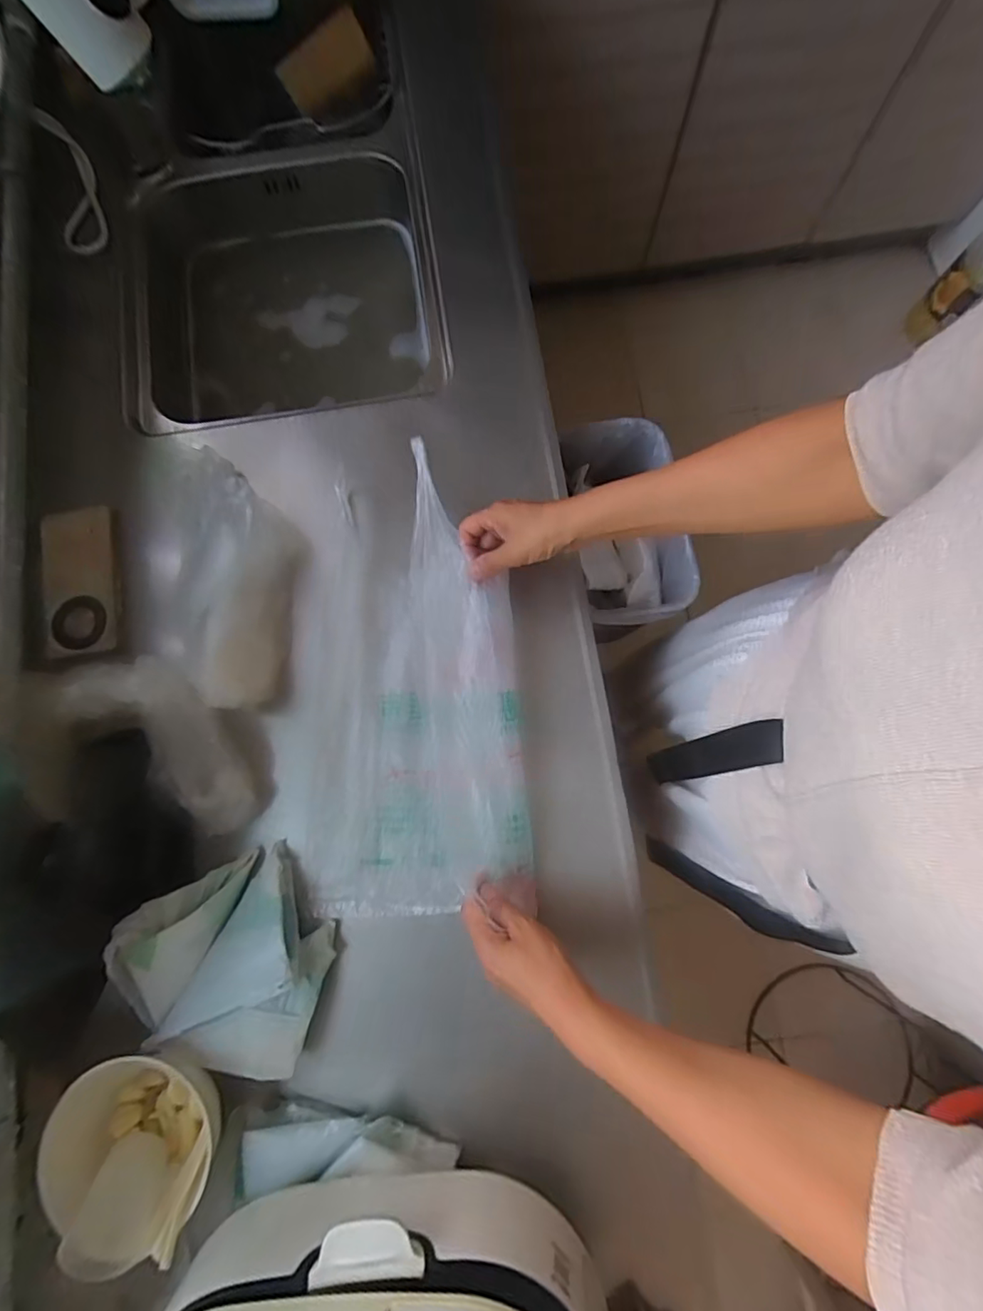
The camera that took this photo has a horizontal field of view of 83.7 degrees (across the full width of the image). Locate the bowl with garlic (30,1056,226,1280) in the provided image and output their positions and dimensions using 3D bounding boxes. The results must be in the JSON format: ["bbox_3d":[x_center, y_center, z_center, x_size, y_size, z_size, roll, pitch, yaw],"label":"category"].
[{"bbox_3d":[-0.291,0.394,0.448,0.137,0.066,0.128,0,79,0],"label":"bowl with garlic"}]

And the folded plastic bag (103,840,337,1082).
[{"bbox_3d":[-0.228,0.282,0.484,0.158,0.066,0.174,-26,80,-5],"label":"folded plastic bag"}]

